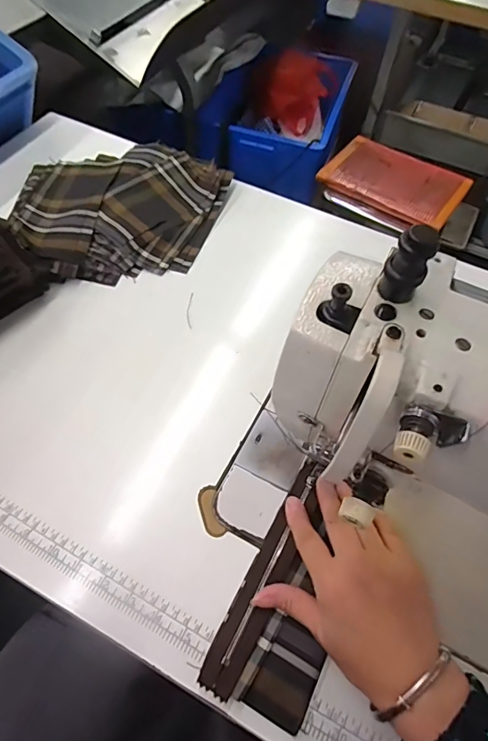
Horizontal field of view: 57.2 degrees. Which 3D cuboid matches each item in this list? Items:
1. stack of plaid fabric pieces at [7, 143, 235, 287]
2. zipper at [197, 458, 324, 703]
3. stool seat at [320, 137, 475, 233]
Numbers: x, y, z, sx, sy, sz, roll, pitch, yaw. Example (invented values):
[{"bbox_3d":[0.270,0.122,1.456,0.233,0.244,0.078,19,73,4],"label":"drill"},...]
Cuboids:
[{"bbox_3d":[-0.146,-0.210,0.570,0.253,0.038,0.210,-9,59,-8],"label":"stack of plaid fabric pieces"},{"bbox_3d":[0.024,0.159,0.362,0.033,0.012,0.189,26,60,12],"label":"zipper"},{"bbox_3d":[0.374,-0.470,1.113,0.322,0.036,0.221,31,62,15],"label":"stool seat"}]

